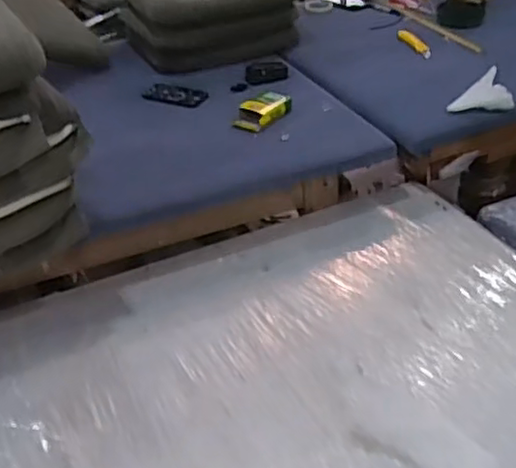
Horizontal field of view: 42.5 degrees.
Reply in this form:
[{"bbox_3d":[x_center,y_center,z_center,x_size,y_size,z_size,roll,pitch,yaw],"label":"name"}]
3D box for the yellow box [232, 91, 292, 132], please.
[{"bbox_3d":[0.012,-0.292,1.562,0.083,0.044,0.133,20,42,30],"label":"yellow box"}]

